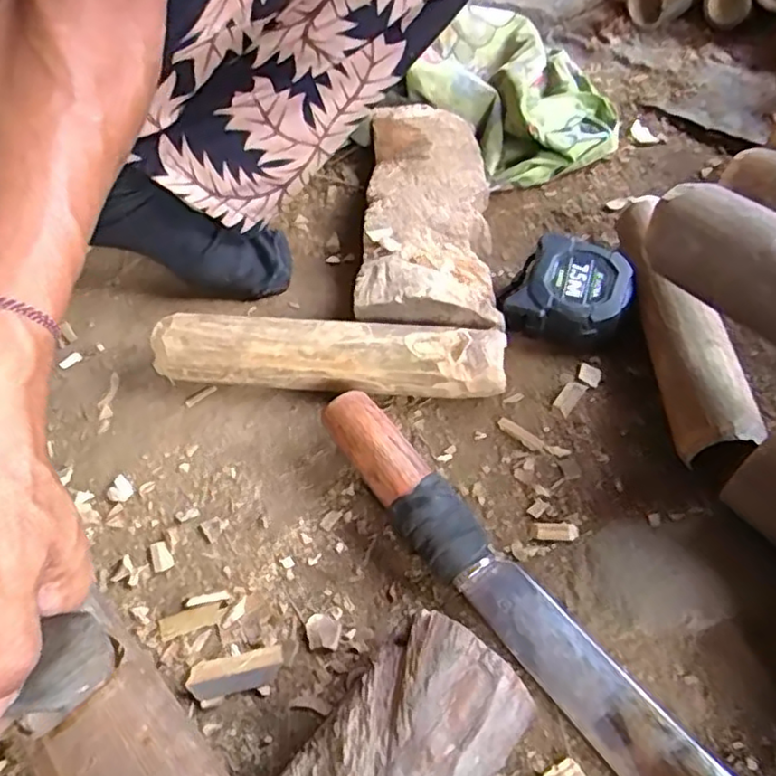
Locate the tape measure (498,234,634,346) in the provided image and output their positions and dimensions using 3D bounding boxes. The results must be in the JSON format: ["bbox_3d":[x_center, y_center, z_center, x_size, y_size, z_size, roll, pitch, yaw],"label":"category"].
[{"bbox_3d":[0.139,-0.067,0.493,0.079,0.046,0.091,23,56,23],"label":"tape measure"}]

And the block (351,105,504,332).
[{"bbox_3d":[0.034,-0.145,0.561,0.105,0.058,0.285,-1,50,5],"label":"block"}]

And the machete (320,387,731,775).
[{"bbox_3d":[0.076,0.119,0.340,0.045,0.042,0.344,-34,55,-22],"label":"machete"}]

